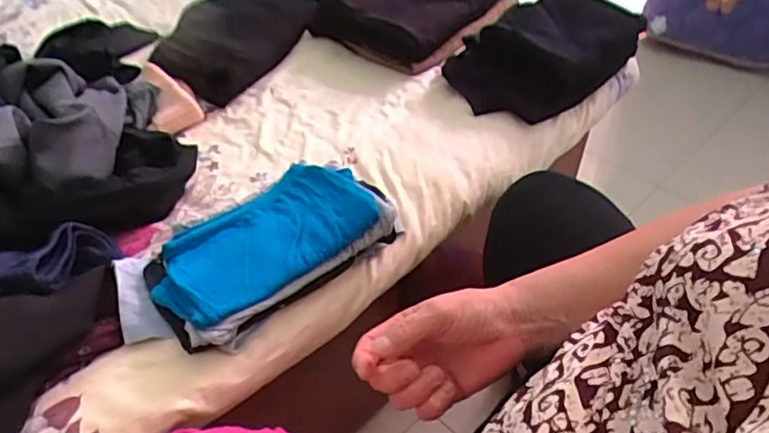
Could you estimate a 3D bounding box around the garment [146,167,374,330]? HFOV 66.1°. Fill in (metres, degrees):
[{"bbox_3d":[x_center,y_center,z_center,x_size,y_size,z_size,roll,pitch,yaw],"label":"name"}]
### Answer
[{"bbox_3d":[-0.126,0.015,0.608,0.220,0.037,0.136,-30,51,-28],"label":"garment"}]

